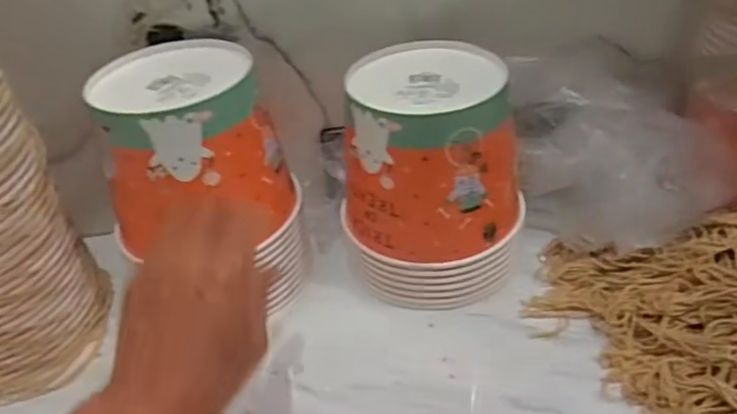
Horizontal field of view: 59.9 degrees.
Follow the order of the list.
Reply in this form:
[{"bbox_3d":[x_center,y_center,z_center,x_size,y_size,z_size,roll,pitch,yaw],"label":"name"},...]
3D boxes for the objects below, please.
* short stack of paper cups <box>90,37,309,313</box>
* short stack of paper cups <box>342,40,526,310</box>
[{"bbox_3d":[-0.135,-0.021,0.540,0.134,0.195,0.122,-3,38,6],"label":"short stack of paper cups"},{"bbox_3d":[0.052,-0.024,0.546,0.153,0.179,0.132,0,37,9],"label":"short stack of paper cups"}]

